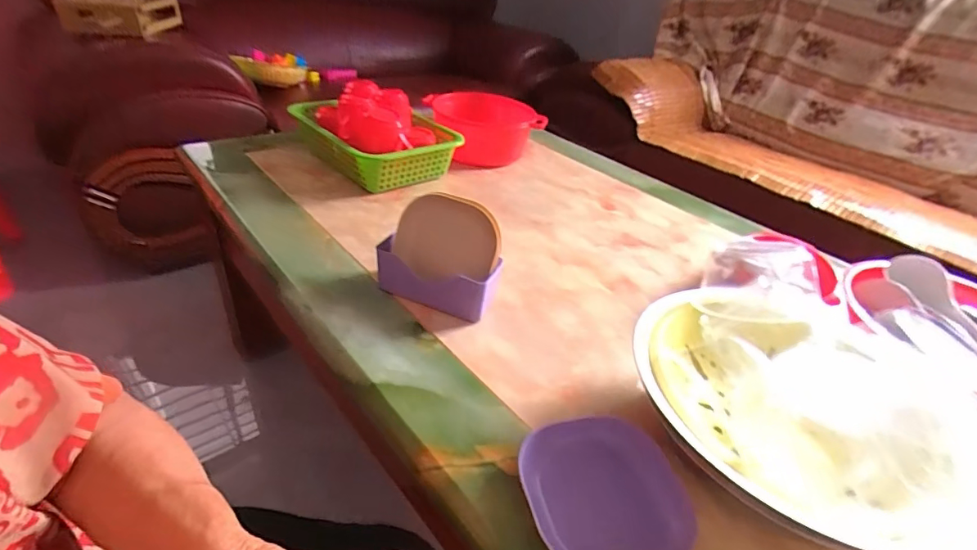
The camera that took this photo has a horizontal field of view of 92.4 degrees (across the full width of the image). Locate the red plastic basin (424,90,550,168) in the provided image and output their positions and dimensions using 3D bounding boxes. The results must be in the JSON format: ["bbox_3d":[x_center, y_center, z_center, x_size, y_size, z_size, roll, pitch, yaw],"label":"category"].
[{"bbox_3d":[-0.016,-0.319,1.013,0.220,0.103,0.210,5,35,-4],"label":"red plastic basin"}]

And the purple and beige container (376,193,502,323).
[{"bbox_3d":[-0.060,-0.022,0.562,0.148,0.118,0.074,18,36,14],"label":"purple and beige container"}]

